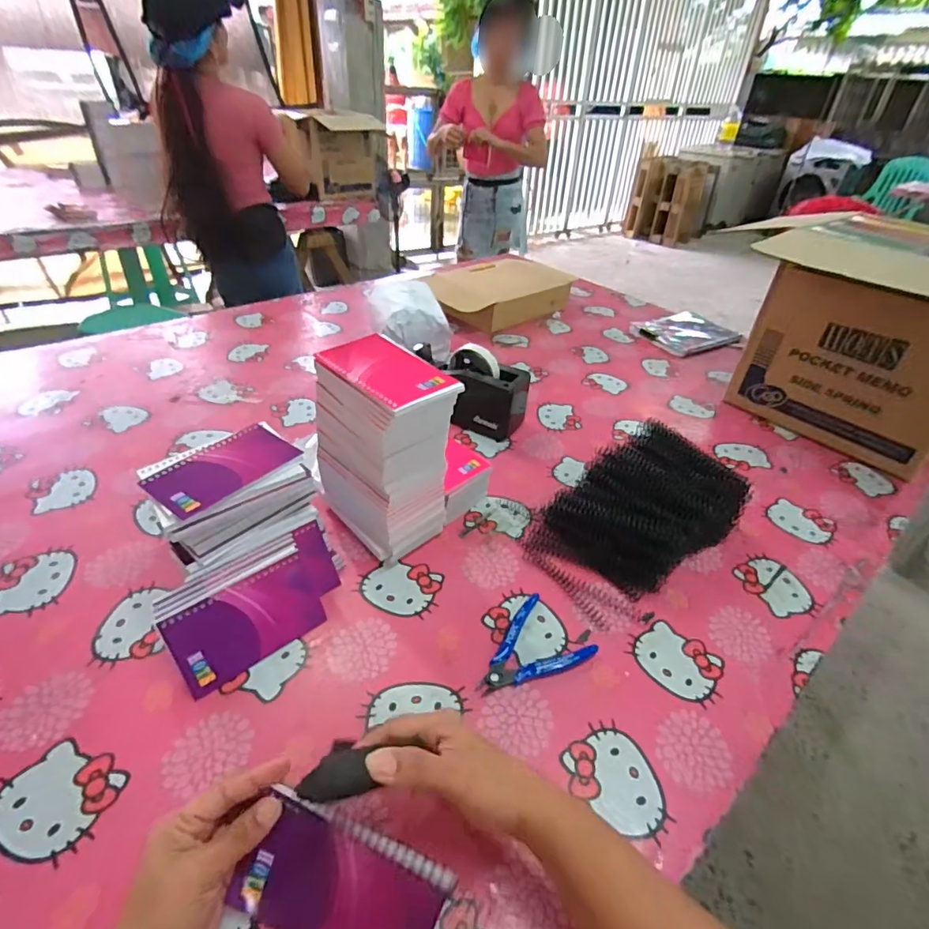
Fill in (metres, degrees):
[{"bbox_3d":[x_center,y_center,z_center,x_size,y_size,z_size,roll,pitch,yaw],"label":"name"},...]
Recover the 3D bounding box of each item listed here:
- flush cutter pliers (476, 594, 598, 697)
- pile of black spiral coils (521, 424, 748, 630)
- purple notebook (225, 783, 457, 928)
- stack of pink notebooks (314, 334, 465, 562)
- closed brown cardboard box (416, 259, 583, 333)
[{"bbox_3d":[0.061,0.185,0.490,0.113,0.014,0.085,-26,46,-33],"label":"flush cutter pliers"},{"bbox_3d":[0.205,0.056,0.607,0.263,0.094,0.173,-27,47,-34],"label":"pile of black spiral coils"},{"bbox_3d":[-0.079,0.271,0.316,0.124,0.083,0.009,22,-2,12],"label":"purple notebook"},{"bbox_3d":[-0.088,-0.008,0.556,0.085,0.221,0.136,-28,47,-34],"label":"stack of pink notebooks"},{"bbox_3d":[0.087,-0.408,1.201,0.364,0.087,0.213,-27,47,-34],"label":"closed brown cardboard box"}]

